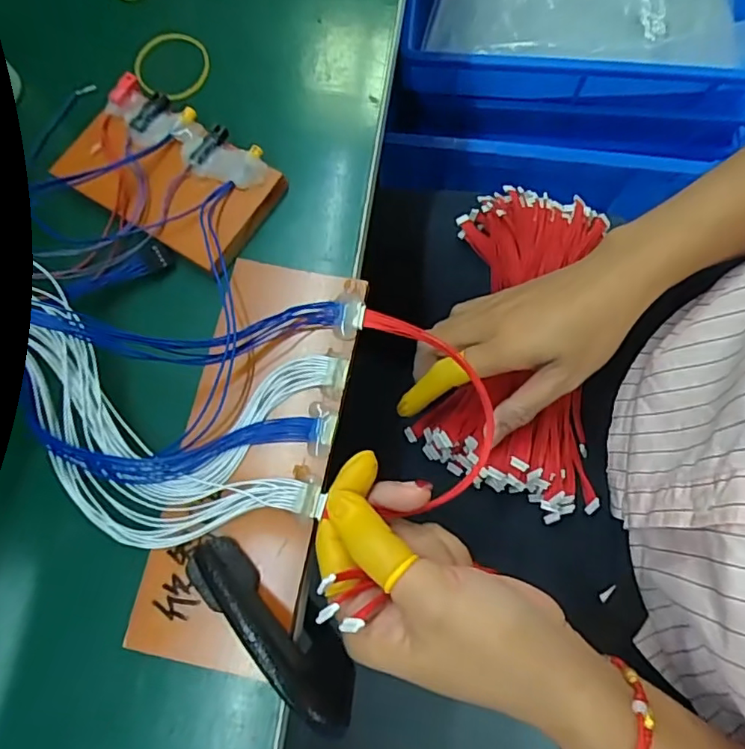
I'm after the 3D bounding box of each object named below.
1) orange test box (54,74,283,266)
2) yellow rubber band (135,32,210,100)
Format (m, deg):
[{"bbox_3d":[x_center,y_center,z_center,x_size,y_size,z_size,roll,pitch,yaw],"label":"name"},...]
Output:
[{"bbox_3d":[-0.116,-0.116,0.310,0.118,0.021,0.073,30,78,9],"label":"orange test box"},{"bbox_3d":[-0.127,-0.197,0.349,0.047,0.007,0.050,0,75,2],"label":"yellow rubber band"}]

